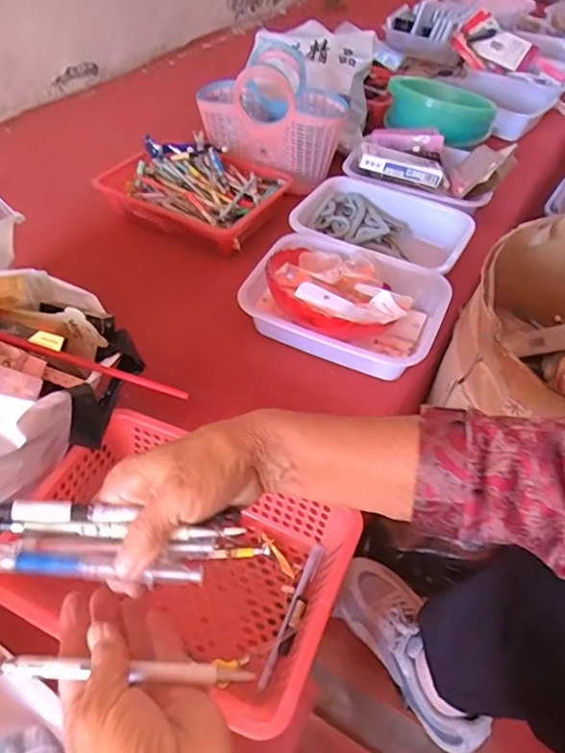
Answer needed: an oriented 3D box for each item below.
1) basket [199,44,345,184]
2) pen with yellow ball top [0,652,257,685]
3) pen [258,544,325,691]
[{"bbox_3d":[-0.021,-0.523,1.067,0.292,0.184,0.164,21,50,17],"label":"basket"},{"bbox_3d":[-0.089,0.151,0.277,0.147,0.010,0.015,2,47,1],"label":"pen with yellow ball top"},{"bbox_3d":[0.010,0.244,0.559,0.013,0.014,0.153,19,49,16],"label":"pen"}]

